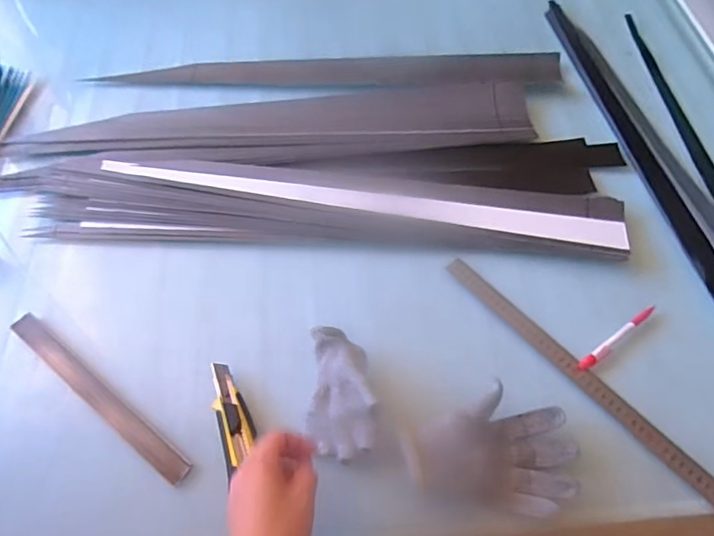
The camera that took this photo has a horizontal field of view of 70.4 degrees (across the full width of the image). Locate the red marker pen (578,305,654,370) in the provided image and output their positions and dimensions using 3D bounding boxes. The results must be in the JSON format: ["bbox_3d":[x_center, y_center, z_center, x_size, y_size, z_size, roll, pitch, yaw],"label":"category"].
[{"bbox_3d":[0.316,0.083,0.611,0.128,0.010,0.013,-32,62,-18],"label":"red marker pen"}]

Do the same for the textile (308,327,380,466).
[{"bbox_3d":[-0.017,0.139,0.558,0.076,0.046,0.140,0,57,1],"label":"textile"}]

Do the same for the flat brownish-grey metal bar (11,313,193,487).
[{"bbox_3d":[-0.298,0.142,0.578,0.293,0.004,0.026,34,61,19],"label":"flat brownish-grey metal bar"}]

